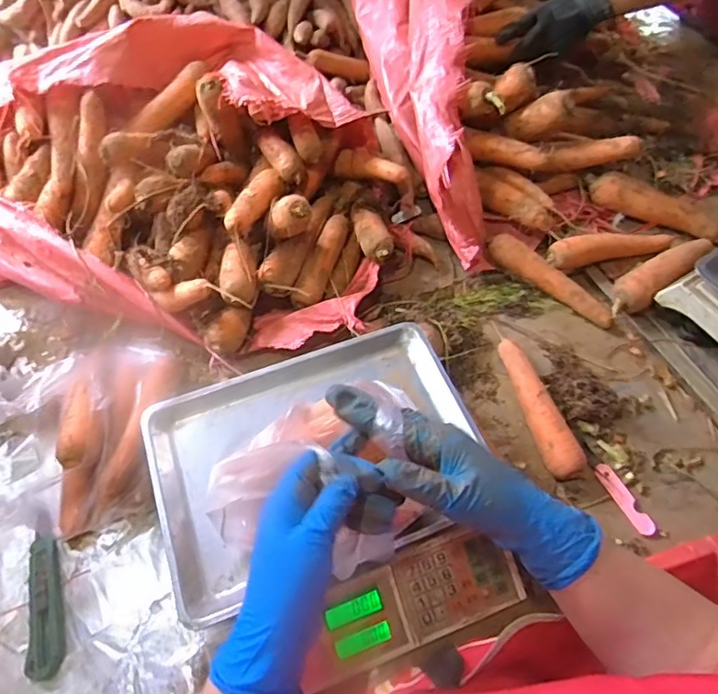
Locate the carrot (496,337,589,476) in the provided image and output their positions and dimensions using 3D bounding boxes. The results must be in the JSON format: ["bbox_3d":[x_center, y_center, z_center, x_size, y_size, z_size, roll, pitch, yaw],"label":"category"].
[{"bbox_3d":[0.228,0.070,0.709,0.045,0.047,0.200,-9,58,-5],"label":"carrot"}]

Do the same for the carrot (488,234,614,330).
[{"bbox_3d":[0.277,-0.099,0.805,0.202,0.057,0.038,33,64,19],"label":"carrot"}]

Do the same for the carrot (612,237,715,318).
[{"bbox_3d":[0.420,-0.103,0.768,0.172,0.043,0.055,-33,63,-18],"label":"carrot"}]

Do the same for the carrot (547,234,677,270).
[{"bbox_3d":[0.380,-0.144,0.823,0.194,0.040,0.042,-4,58,-2],"label":"carrot"}]

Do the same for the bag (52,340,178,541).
[{"bbox_3d":[-0.290,0.088,0.666,0.133,0.111,0.233,-8,58,-4],"label":"bag"}]

